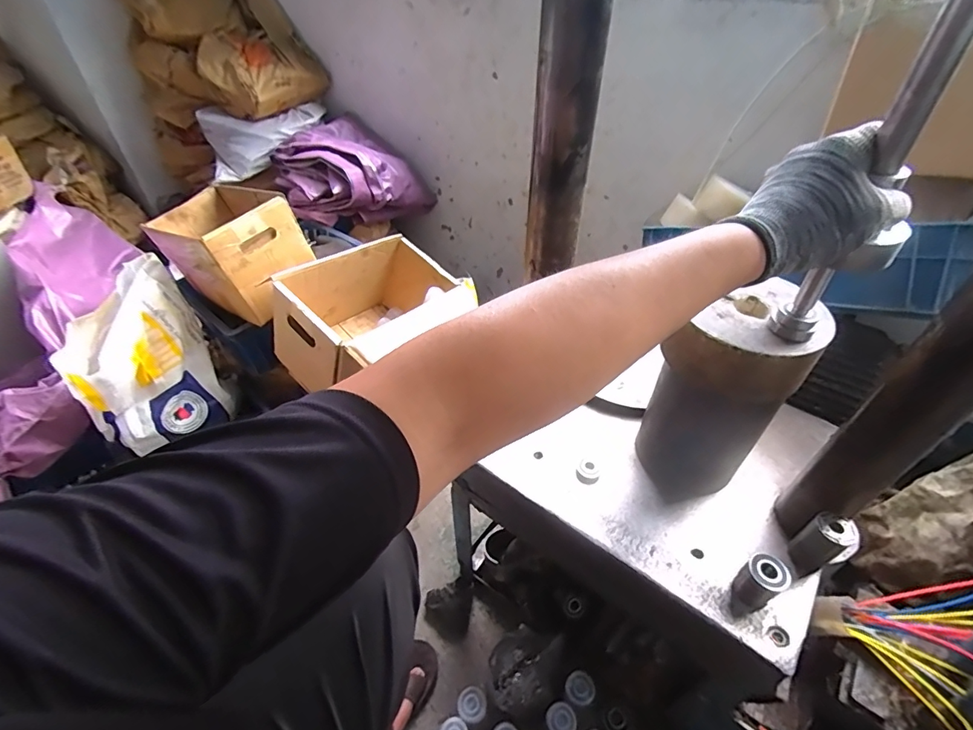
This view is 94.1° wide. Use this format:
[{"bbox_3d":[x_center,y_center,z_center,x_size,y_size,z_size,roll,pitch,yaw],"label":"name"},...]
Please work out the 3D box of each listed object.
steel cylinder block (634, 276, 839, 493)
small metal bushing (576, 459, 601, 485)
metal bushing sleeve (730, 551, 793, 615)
[{"bbox_3d":[0.266,0.042,0.537,0.117,0.258,0.126,-32,52,-29],"label":"steel cylinder block"},{"bbox_3d":[0.138,0.142,0.611,0.031,0.014,0.032,8,45,9],"label":"small metal bushing"},{"bbox_3d":[0.294,0.234,0.488,0.041,0.054,0.038,0,44,0],"label":"metal bushing sleeve"}]

